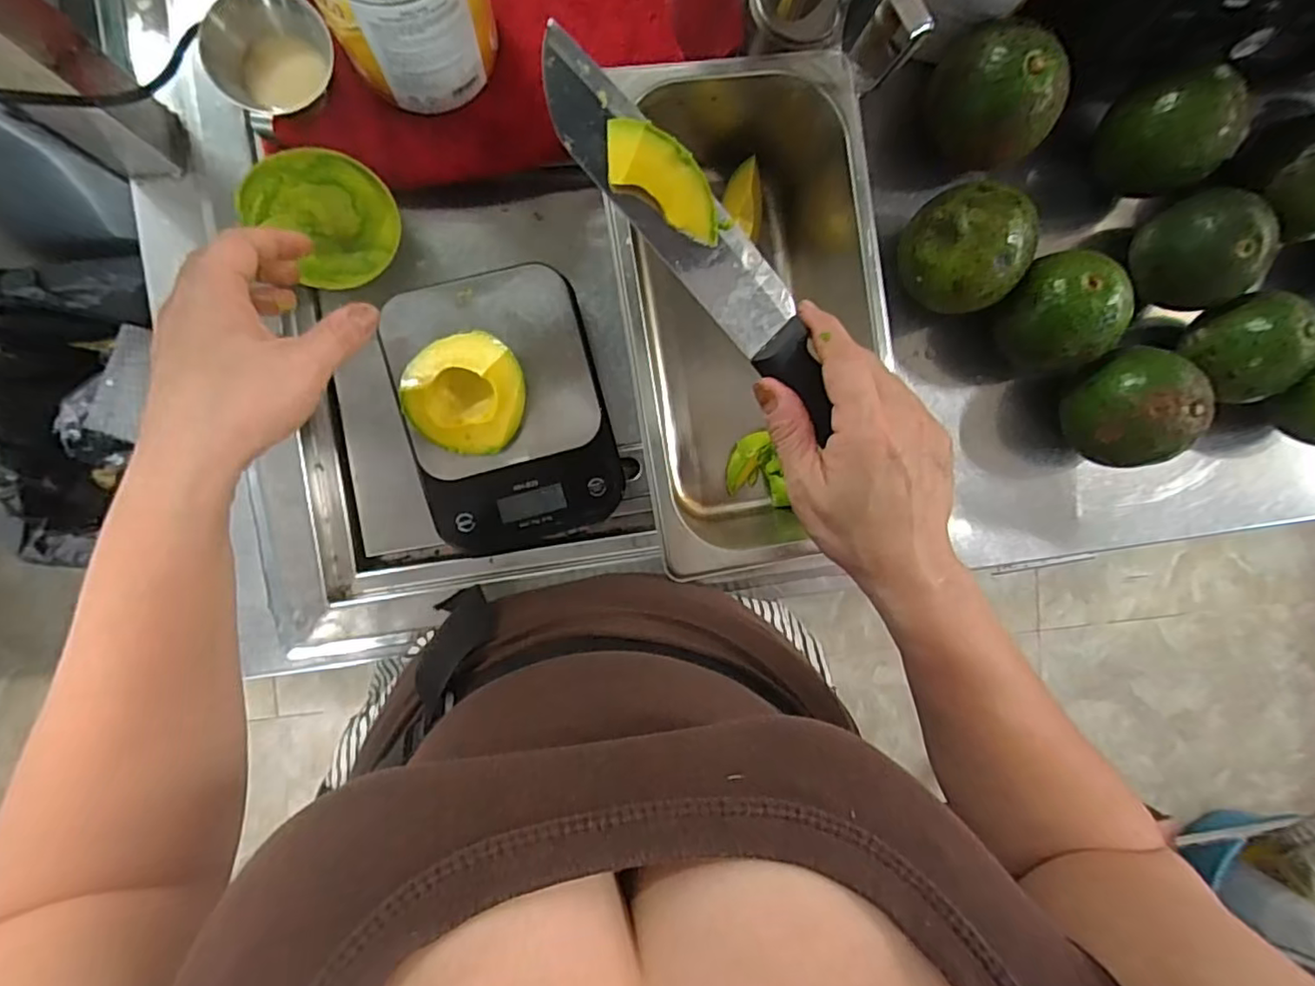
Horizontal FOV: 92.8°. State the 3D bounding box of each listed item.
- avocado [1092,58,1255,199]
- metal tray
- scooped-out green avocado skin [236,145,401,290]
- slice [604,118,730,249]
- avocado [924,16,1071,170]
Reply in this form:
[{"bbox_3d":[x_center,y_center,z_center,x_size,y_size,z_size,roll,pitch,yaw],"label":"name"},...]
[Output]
[{"bbox_3d":[0.365,-0.257,0.447,0.064,0.065,0.080,-29,96,-5],"label":"avocado"},{"bbox_3d":[0.064,-0.118,0.450,0.180,0.103,0.316,-9,94,-7],"label":"metal tray"},{"bbox_3d":[-0.224,-0.187,0.430,0.081,0.051,0.080,0,93,-7],"label":"scooped-out green avocado skin"},{"bbox_3d":[0.005,-0.132,0.267,0.062,0.015,0.024,35,88,-25],"label":"slice"},{"bbox_3d":[0.235,-0.276,0.436,0.074,0.074,0.075,-3,93,-7],"label":"avocado"}]

